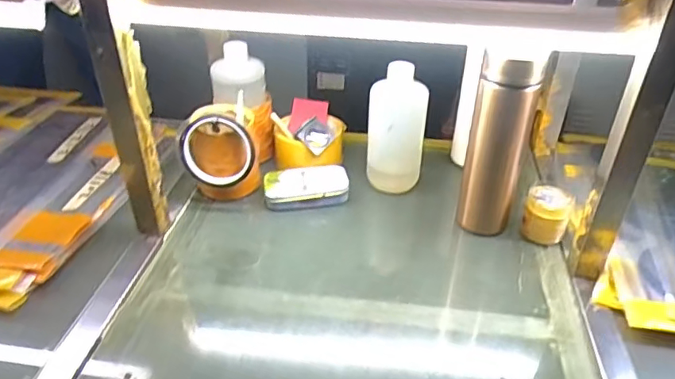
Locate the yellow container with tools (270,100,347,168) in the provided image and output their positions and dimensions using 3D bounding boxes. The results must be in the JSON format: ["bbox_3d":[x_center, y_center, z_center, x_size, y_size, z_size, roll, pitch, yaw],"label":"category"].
[{"bbox_3d":[-0.036,-0.076,0.747,0.092,0.074,0.090,1,35,-1],"label":"yellow container with tools"}]

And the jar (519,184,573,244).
[{"bbox_3d":[0.249,0.031,0.627,0.052,0.059,0.048,1,35,-1],"label":"jar"}]

